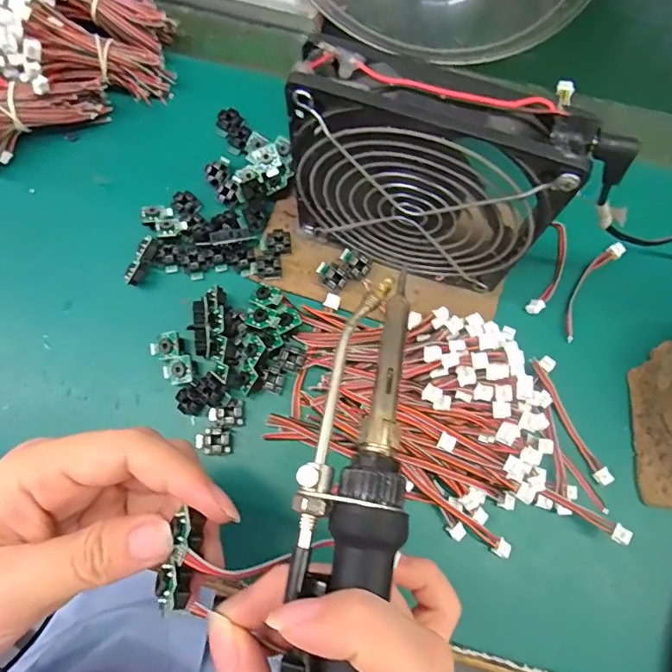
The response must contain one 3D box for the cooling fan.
[{"bbox_3d":[0.043,-0.067,0.238,0.126,0.130,0.025,19,75,4],"label":"cooling fan"}]

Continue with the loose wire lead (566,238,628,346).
[{"bbox_3d":[0.151,-0.028,0.296,0.014,0.005,0.072,35,77,10],"label":"loose wire lead"}]

